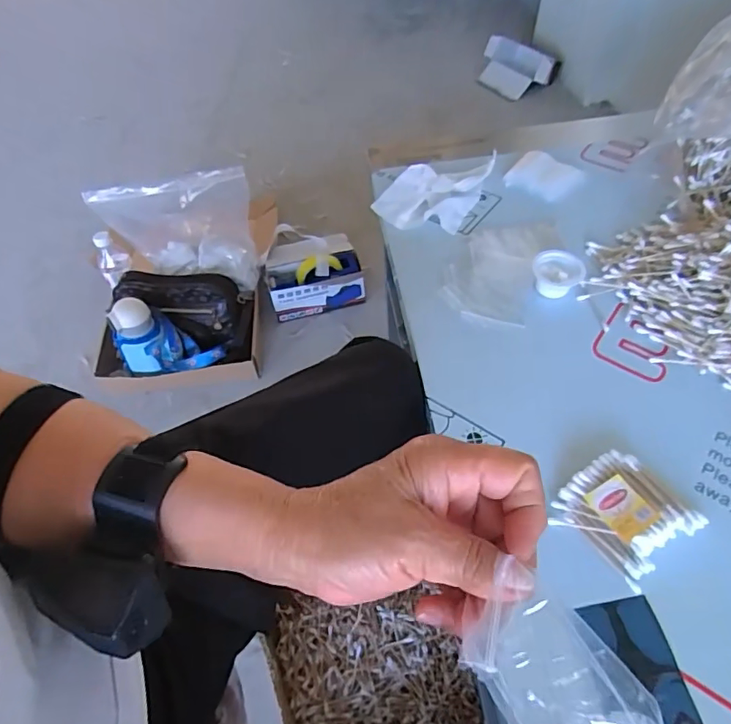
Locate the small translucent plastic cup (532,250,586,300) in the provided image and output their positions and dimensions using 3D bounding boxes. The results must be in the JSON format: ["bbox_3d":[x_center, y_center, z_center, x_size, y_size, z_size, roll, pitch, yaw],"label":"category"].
[{"bbox_3d":[0.210,-0.098,0.561,0.047,0.030,0.045,-2,53,2],"label":"small translucent plastic cup"}]

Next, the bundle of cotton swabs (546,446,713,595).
[{"bbox_3d":[0.208,0.119,0.407,0.086,0.021,0.086,-33,58,-20],"label":"bundle of cotton swabs"}]

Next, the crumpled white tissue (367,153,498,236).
[{"bbox_3d":[0.094,-0.234,0.658,0.101,0.046,0.158,24,58,20],"label":"crumpled white tissue"}]

